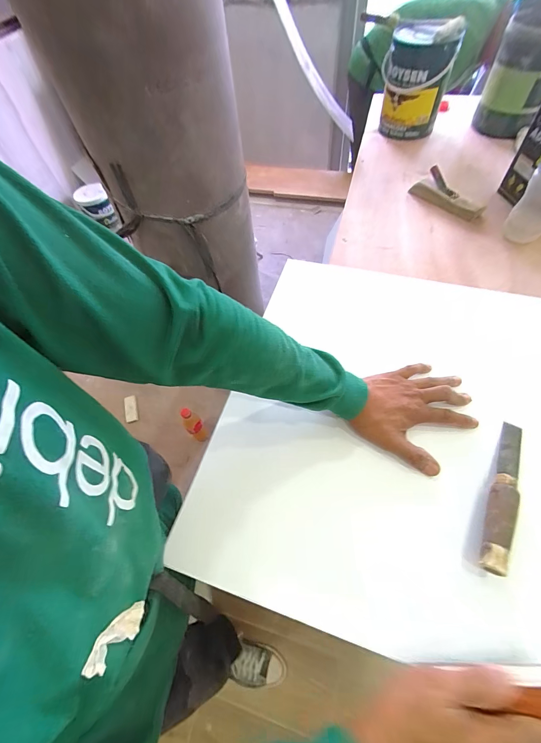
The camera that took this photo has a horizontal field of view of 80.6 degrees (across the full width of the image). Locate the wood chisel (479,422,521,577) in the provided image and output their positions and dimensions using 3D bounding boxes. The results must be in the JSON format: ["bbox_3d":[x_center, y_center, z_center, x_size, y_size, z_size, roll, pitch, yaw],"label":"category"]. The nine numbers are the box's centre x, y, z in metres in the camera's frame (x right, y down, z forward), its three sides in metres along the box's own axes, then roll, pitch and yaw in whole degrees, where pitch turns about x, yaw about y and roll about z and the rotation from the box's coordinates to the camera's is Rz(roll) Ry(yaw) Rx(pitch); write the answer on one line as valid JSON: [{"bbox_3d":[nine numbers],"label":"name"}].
[{"bbox_3d":[0.295,0.148,0.402,0.026,0.031,0.202,26,64,19],"label":"wood chisel"}]

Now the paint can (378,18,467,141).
[{"bbox_3d":[0.429,-0.855,0.947,0.195,0.222,0.161,16,61,14],"label":"paint can"}]

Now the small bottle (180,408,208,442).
[{"bbox_3d":[-0.234,0.181,1.005,0.052,0.227,0.050,-2,58,3],"label":"small bottle"}]

